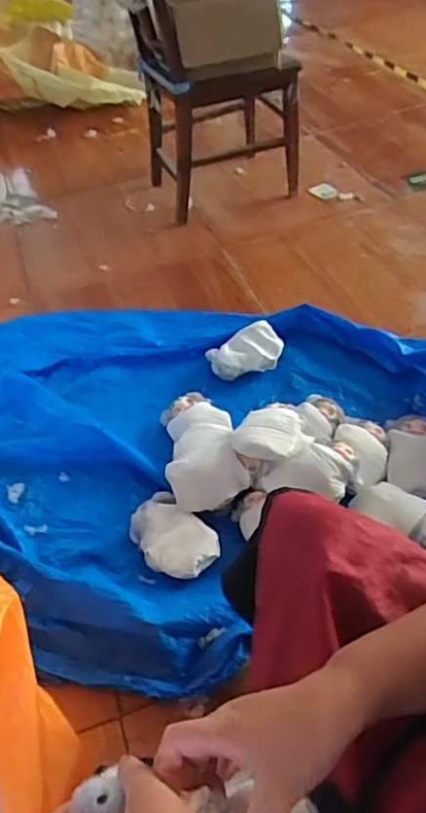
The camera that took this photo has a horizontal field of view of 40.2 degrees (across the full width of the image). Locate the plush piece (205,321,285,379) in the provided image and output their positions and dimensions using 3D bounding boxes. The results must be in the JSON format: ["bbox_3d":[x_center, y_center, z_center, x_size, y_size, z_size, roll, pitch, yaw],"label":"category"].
[{"bbox_3d":[0.082,-0.129,1.417,0.181,0.063,0.119,-25,50,-17],"label":"plush piece"}]

